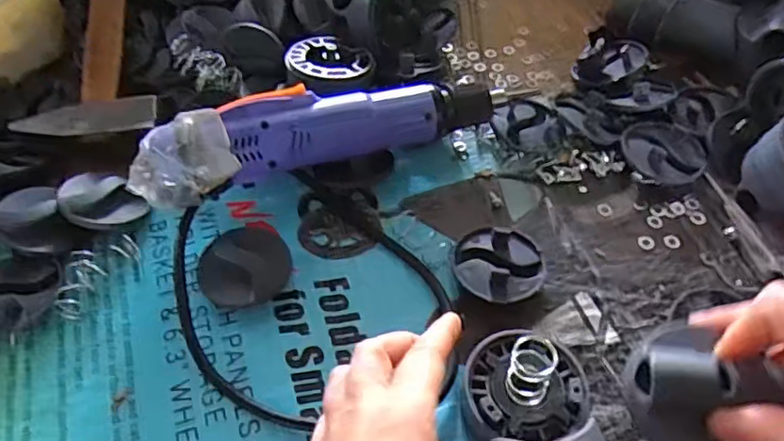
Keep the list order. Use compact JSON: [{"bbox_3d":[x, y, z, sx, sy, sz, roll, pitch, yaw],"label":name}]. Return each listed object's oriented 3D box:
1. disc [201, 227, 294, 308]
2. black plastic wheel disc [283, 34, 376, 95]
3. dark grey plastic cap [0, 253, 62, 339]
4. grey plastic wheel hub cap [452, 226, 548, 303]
[{"bbox_3d":[-0.090,0.031,0.381,0.052,0.030,0.048,0,54,0],"label":"disc"},{"bbox_3d":[-0.046,-0.115,0.453,0.061,0.016,0.063,0,55,0],"label":"black plastic wheel disc"},{"bbox_3d":[-0.235,0.047,0.385,0.054,0.018,0.050,0,54,0],"label":"dark grey plastic cap"},{"bbox_3d":[0.066,0.029,0.384,0.055,0.022,0.050,0,54,0],"label":"grey plastic wheel hub cap"}]

